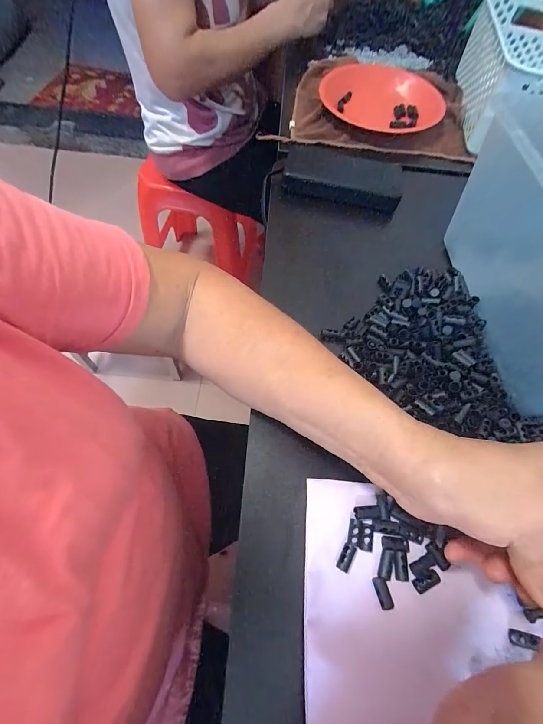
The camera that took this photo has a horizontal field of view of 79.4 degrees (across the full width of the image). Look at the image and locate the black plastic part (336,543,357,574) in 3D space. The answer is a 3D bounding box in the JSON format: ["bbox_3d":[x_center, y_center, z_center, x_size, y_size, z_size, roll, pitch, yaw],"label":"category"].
[{"bbox_3d":[0.054,0.142,0.237,0.011,0.006,0.019,27,62,10],"label":"black plastic part"}]

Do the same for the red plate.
[{"bbox_3d":[0.183,-0.451,0.551,0.196,0.024,0.185,2,61,-4],"label":"red plate"}]

